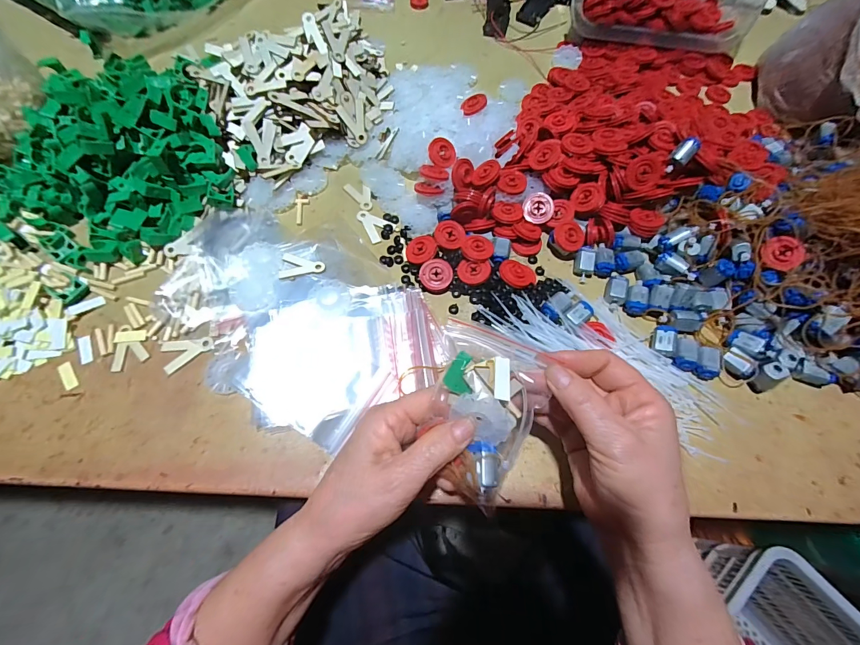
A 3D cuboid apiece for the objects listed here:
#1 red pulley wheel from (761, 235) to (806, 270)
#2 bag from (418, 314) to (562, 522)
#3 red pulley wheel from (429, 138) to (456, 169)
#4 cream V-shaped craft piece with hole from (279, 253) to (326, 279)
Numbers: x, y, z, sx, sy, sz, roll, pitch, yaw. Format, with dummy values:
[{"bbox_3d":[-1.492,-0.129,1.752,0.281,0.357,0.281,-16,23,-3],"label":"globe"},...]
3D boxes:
[{"bbox_3d":[0.327,-0.063,0.342,0.033,0.011,0.029,30,91,17],"label":"red pulley wheel"},{"bbox_3d":[0.036,0.058,0.236,0.068,0.035,0.098,12,66,5],"label":"bag"},{"bbox_3d":[0.014,-0.188,0.414,0.030,0.030,0.007,-11,22,-17],"label":"red pulley wheel"},{"bbox_3d":[-0.129,-0.056,0.379,0.042,0.004,0.028,3,66,1],"label":"cream V-shaped craft piece with hole"}]

